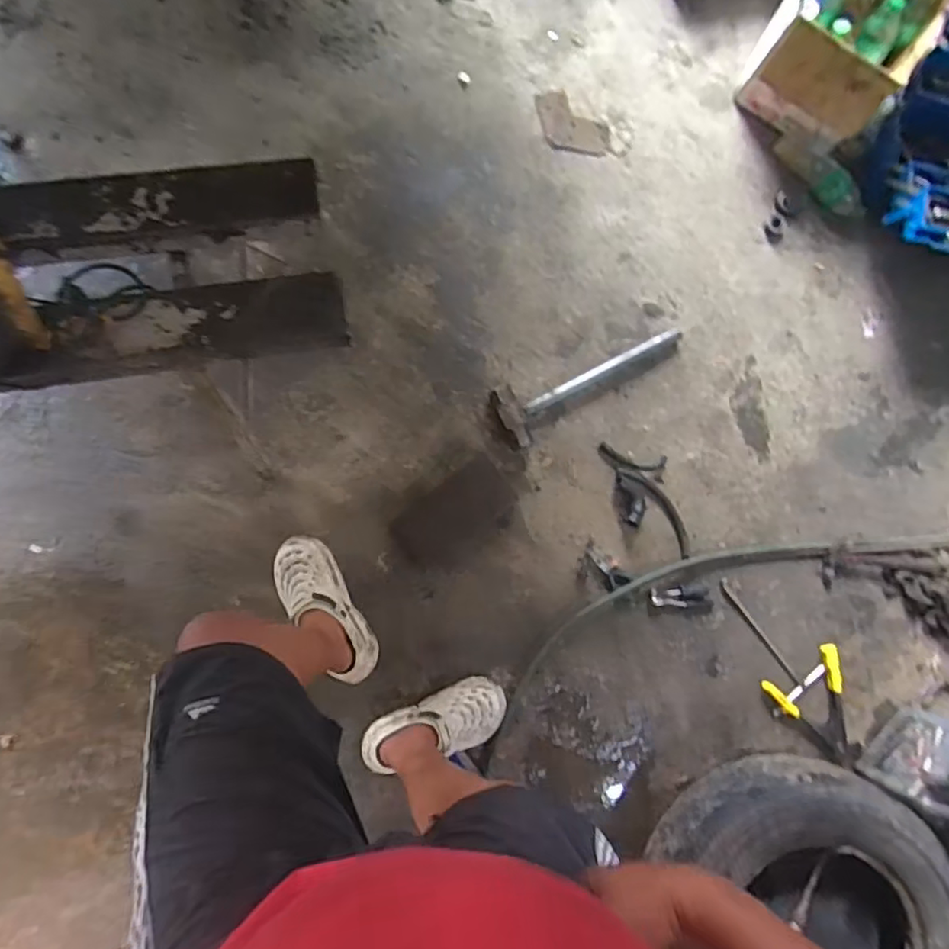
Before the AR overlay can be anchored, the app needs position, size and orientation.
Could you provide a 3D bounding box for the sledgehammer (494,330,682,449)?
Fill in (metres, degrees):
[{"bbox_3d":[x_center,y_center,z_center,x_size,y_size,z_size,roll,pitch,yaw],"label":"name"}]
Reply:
[{"bbox_3d":[0.266,-0.235,1.399,0.477,0.058,0.139,-31,89,-9],"label":"sledgehammer"}]

